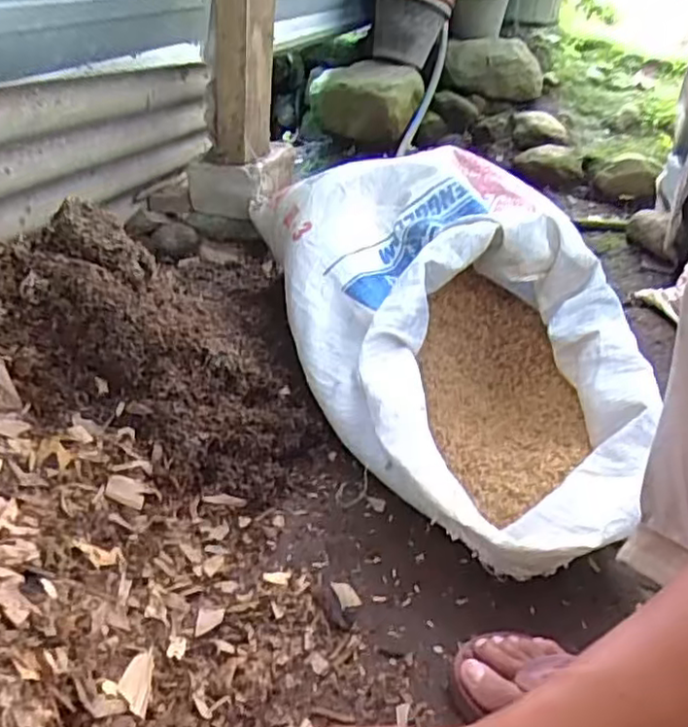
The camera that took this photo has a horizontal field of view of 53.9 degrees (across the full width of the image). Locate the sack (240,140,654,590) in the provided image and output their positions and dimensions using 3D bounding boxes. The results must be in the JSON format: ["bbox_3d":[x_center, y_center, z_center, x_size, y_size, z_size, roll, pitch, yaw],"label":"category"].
[{"bbox_3d":[0.132,-0.043,0.842,0.363,0.240,0.611,-2,34,-13],"label":"sack"}]

